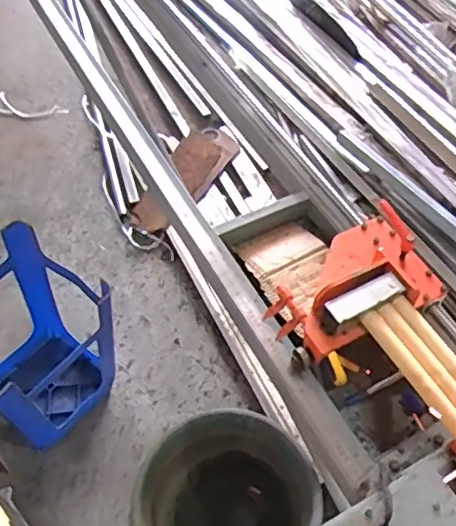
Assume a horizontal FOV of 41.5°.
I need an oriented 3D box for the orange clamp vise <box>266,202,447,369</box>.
[{"bbox_3d":[0.191,0.037,0.969,0.257,0.114,0.183,-22,57,-17],"label":"orange clamp vise"}]

